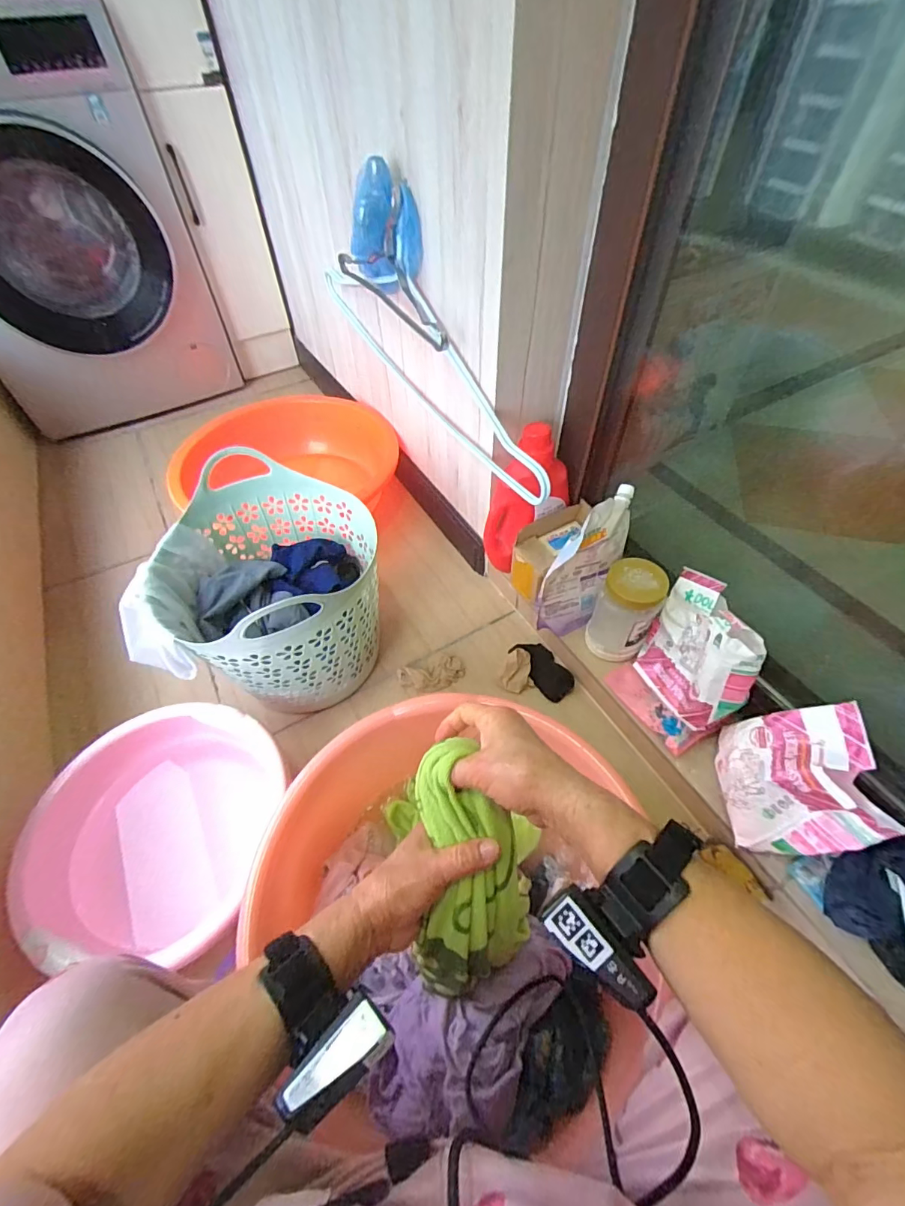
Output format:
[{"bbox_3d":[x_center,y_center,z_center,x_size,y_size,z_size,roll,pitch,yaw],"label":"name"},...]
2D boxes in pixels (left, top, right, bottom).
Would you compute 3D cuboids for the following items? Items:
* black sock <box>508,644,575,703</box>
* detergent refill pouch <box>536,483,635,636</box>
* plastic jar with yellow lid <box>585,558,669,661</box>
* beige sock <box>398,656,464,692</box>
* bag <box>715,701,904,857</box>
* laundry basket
[{"bbox_3d":[0.170,0.121,0.890,0.054,0.026,0.129,-37,85,-24],"label":"black sock"},{"bbox_3d":[0.224,-0.061,0.816,0.082,0.240,0.153,32,60,23],"label":"detergent refill pouch"},{"bbox_3d":[0.292,0.016,0.814,0.098,0.159,0.100,27,58,21],"label":"plastic jar with yellow lid"},{"bbox_3d":[-0.038,0.140,0.911,0.121,0.017,0.064,-15,53,-10],"label":"beige sock"},{"bbox_3d":[0.454,0.230,0.634,0.133,0.156,0.173,-3,52,-1],"label":"bag"},{"bbox_3d":[-0.297,-0.025,0.802,0.335,0.293,0.362,-1,52,1],"label":"laundry basket"}]

